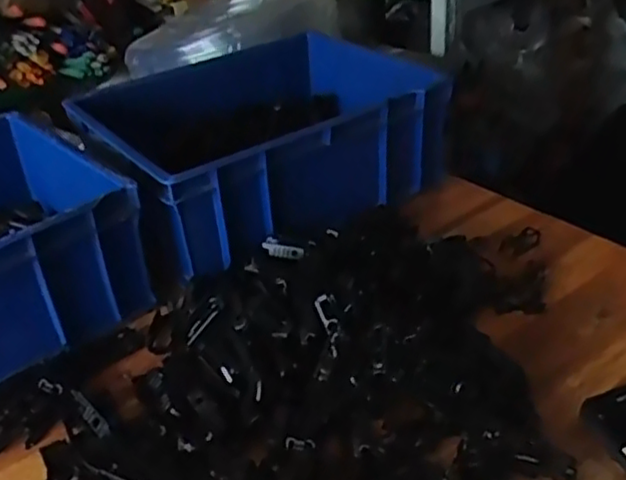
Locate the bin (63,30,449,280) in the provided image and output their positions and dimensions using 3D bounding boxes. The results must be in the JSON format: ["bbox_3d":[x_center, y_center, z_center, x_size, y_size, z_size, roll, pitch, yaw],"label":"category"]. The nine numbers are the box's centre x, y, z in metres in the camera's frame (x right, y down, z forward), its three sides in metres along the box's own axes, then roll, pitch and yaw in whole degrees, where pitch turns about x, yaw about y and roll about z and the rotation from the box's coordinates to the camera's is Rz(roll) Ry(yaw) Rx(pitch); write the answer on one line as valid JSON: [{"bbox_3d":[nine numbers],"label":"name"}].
[{"bbox_3d":[-0.045,-0.111,0.729,0.343,0.110,0.247,-22,36,-25],"label":"bin"}]

